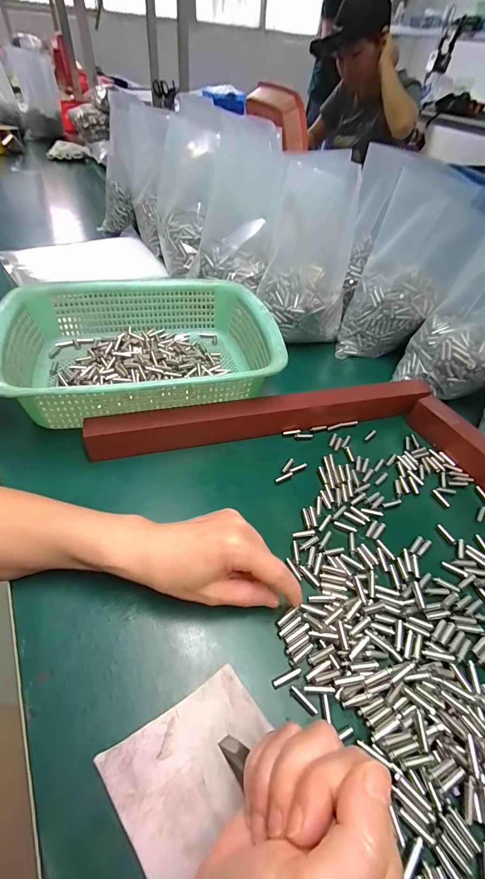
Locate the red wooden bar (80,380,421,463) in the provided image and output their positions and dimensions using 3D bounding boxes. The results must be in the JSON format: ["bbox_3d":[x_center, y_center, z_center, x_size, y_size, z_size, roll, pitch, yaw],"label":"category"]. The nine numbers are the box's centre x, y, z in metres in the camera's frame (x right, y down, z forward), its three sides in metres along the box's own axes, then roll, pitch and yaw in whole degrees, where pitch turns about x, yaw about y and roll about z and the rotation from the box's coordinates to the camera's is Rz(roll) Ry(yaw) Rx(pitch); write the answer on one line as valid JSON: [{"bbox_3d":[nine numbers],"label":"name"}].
[{"bbox_3d":[0.030,-0.028,0.403,0.383,0.035,0.029,-9,50,-14],"label":"red wooden bar"}]

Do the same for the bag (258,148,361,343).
[{"bbox_3d":[0.094,-0.246,0.495,0.125,0.198,0.109,11,48,3],"label":"bag"}]

